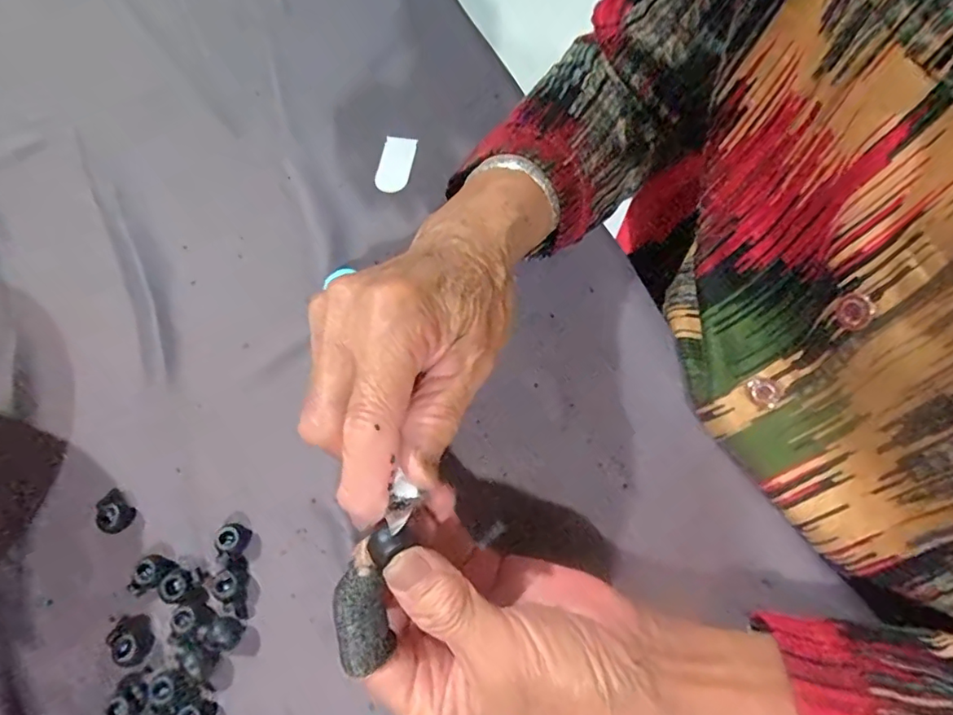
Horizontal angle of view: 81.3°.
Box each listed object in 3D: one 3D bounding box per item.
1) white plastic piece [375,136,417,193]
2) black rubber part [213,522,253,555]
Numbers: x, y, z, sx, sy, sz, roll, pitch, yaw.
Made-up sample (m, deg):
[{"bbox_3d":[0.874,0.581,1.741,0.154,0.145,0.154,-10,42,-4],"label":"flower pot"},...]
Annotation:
[{"bbox_3d":[-0.057,-0.137,0.392,0.023,0.004,0.049,8,65,3],"label":"white plastic piece"},{"bbox_3d":[-0.125,0.092,0.282,0.014,0.011,0.014,0,65,0],"label":"black rubber part"}]

